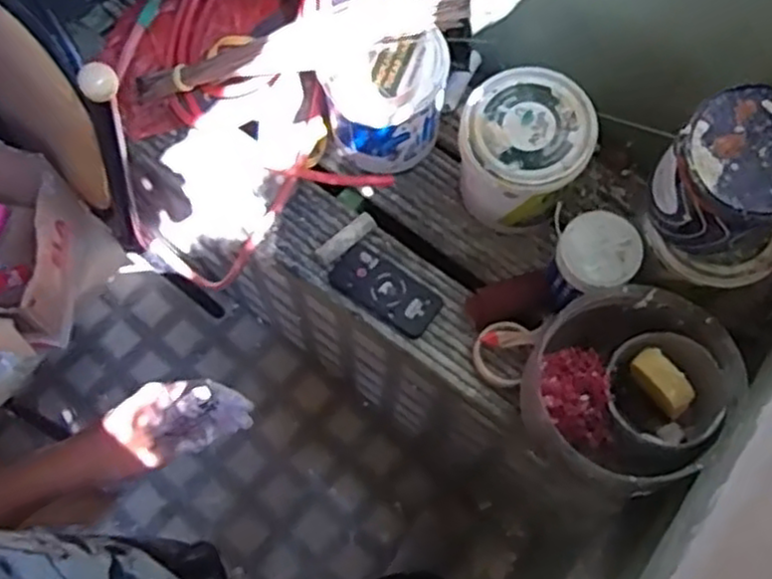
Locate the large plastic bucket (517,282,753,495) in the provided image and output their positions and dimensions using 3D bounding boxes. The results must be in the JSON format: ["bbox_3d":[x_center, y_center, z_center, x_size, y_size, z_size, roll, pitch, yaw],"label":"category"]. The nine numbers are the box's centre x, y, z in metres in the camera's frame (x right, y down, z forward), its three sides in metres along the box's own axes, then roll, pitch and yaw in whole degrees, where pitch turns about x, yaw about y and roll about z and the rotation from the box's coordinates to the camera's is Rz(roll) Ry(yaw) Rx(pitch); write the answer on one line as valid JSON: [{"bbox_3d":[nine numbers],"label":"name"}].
[{"bbox_3d":[0.299,0.135,0.963,0.236,0.207,0.233,1,70,-2],"label":"large plastic bucket"}]

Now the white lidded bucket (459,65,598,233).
[{"bbox_3d":[0.192,-0.193,1.075,0.173,0.188,0.172,1,70,-2],"label":"white lidded bucket"}]

